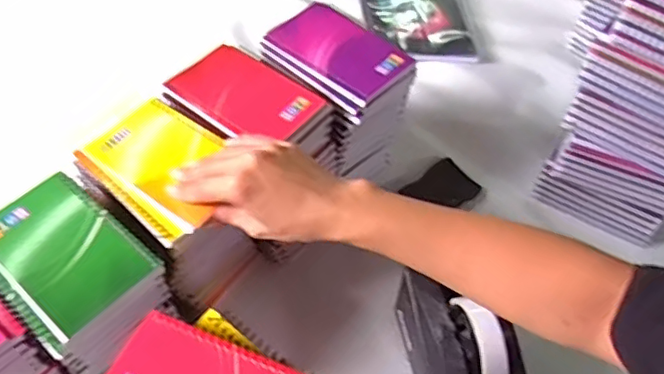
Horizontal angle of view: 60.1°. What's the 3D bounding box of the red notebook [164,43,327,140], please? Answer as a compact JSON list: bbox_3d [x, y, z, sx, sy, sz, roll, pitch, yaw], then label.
[{"bbox_3d":[-0.080,-0.085,0.528,0.125,0.012,0.084,33,57,20],"label":"red notebook"}]

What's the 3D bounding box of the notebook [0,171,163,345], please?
[{"bbox_3d":[-0.202,0.045,0.431,0.127,0.007,0.083,37,58,22],"label":"notebook"}]

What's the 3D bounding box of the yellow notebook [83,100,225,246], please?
[{"bbox_3d":[-0.137,-0.019,0.477,0.088,0.015,0.127,-36,63,-27],"label":"yellow notebook"}]

